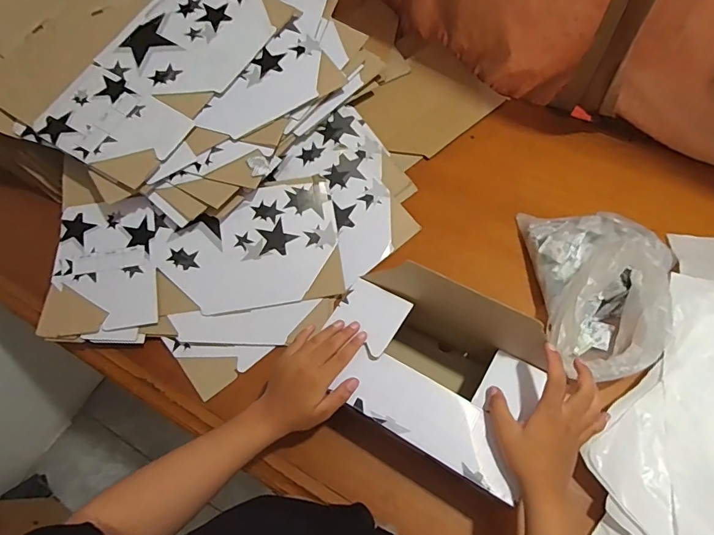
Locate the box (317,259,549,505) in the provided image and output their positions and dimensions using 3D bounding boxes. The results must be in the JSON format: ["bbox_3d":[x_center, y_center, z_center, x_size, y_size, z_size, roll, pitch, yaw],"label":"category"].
[{"bbox_3d":[0.086,0.132,0.564,0.247,0.117,0.183,26,68,16],"label":"box"}]

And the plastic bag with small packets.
[{"bbox_3d":[0.341,0.014,0.584,0.171,0.127,0.251,0,63,4],"label":"plastic bag with small packets"}]

